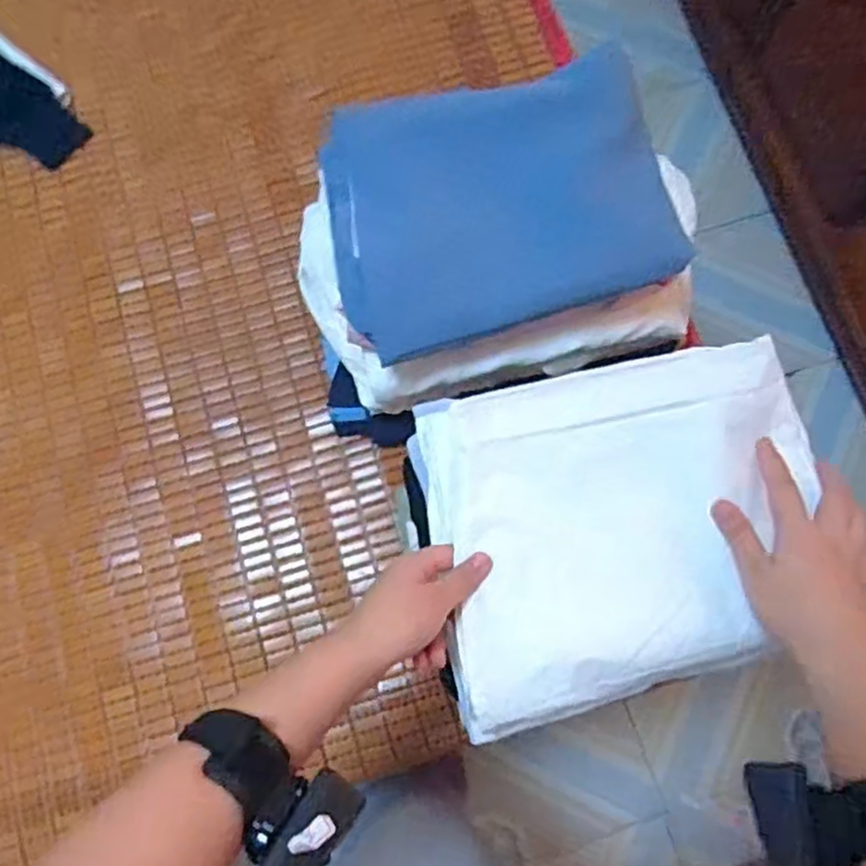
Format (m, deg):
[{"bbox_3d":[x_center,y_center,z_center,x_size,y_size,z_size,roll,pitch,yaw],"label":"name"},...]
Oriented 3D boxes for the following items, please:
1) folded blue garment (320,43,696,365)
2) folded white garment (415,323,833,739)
[{"bbox_3d":[0.050,-0.195,0.608,0.277,0.090,0.209,-14,77,-2],"label":"folded blue garment"},{"bbox_3d":[0.133,0.065,0.525,0.262,0.060,0.230,-12,79,2],"label":"folded white garment"}]

